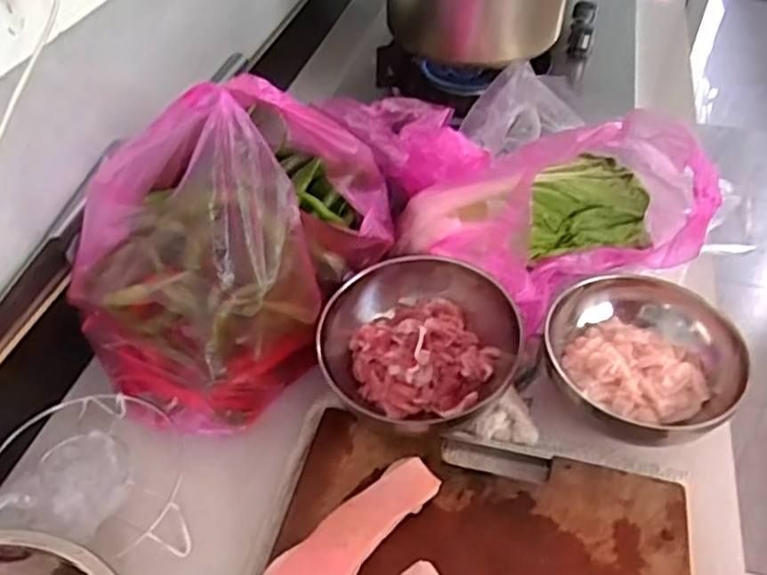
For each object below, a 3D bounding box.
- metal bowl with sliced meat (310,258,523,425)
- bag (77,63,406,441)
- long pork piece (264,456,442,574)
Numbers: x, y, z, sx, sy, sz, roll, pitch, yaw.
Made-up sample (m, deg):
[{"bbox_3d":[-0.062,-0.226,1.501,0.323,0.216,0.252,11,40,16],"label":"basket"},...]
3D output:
[{"bbox_3d":[0.027,0.046,0.589,0.165,0.070,0.165,0,61,0],"label":"metal bowl with sliced meat"},{"bbox_3d":[-0.116,-0.052,0.574,0.282,0.225,0.180,-28,52,-25],"label":"bag"},{"bbox_3d":[-0.025,0.181,0.495,0.054,0.029,0.151,29,52,26],"label":"long pork piece"}]

